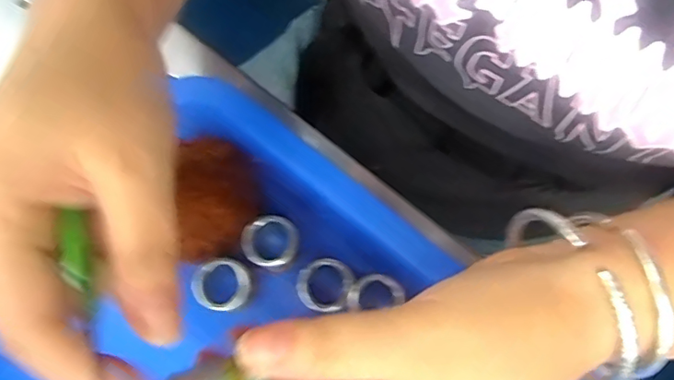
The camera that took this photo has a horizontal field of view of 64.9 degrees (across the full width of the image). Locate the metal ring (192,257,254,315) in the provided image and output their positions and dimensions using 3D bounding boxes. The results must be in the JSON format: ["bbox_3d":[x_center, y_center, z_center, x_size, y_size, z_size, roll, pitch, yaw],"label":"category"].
[{"bbox_3d":[-0.051,0.042,0.236,0.025,0.005,0.023,0,77,1],"label":"metal ring"}]

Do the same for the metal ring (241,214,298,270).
[{"bbox_3d":[-0.031,0.023,0.242,0.025,0.004,0.025,0,77,1],"label":"metal ring"}]

